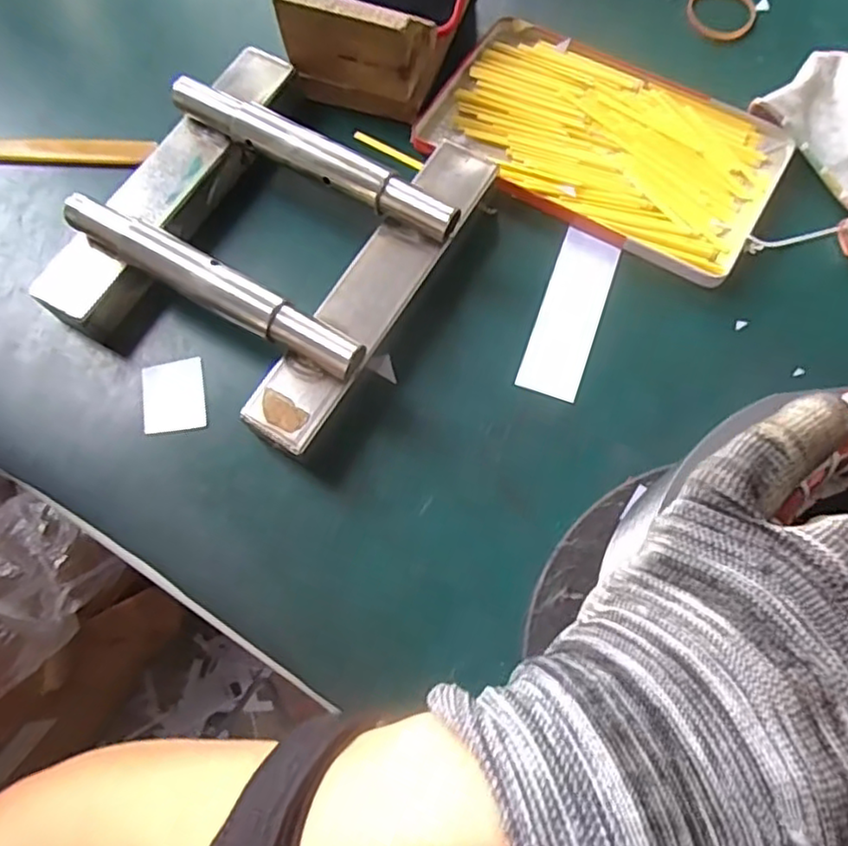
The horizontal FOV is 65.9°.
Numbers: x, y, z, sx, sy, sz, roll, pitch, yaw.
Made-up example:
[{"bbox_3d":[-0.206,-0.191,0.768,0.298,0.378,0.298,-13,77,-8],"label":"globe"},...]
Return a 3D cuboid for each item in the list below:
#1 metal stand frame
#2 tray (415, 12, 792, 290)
[{"bbox_3d":[-0.083,-0.108,0.352,0.175,0.042,0.193,30,73,12],"label":"metal stand frame"},{"bbox_3d":[0.106,-0.170,0.396,0.203,0.014,0.122,31,74,13],"label":"tray"}]

